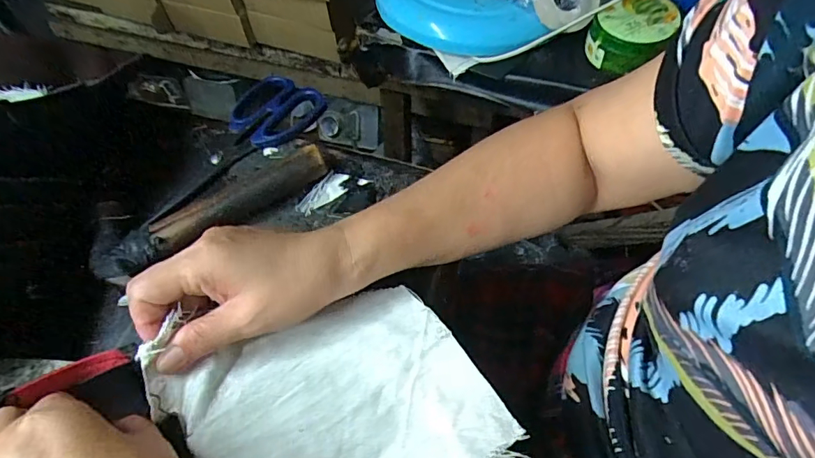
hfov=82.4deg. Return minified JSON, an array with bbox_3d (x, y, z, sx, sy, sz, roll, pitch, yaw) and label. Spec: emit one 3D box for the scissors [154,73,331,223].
[{"bbox_3d":[-0.148,-0.072,0.408,0.083,0.018,0.178,20,57,19],"label":"scissors"}]

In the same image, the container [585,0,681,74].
[{"bbox_3d":[0.274,-0.239,0.575,0.087,0.065,0.087,-2,53,3],"label":"container"}]

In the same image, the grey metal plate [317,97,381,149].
[{"bbox_3d":[-0.131,-0.237,1.040,0.142,0.101,0.028,14,34,9],"label":"grey metal plate"}]

